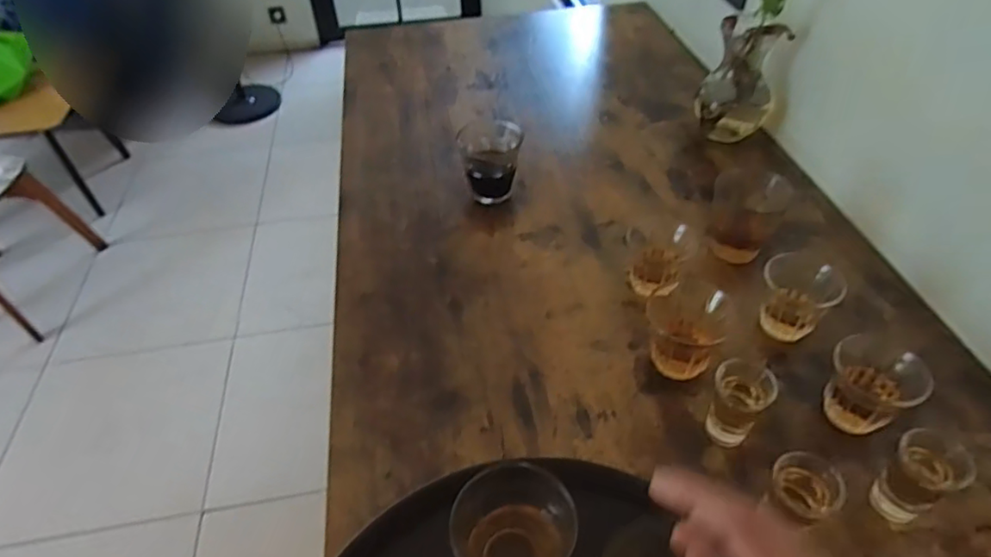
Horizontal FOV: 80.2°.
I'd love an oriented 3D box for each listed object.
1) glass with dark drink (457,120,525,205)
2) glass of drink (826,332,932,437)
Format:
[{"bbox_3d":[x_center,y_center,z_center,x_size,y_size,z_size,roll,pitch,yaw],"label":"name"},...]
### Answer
[{"bbox_3d":[-0.005,-0.150,0.737,0.073,0.083,0.088,-6,45,-1],"label":"glass with dark drink"},{"bbox_3d":[0.313,0.088,0.491,0.068,0.071,0.073,30,54,29],"label":"glass of drink"}]

